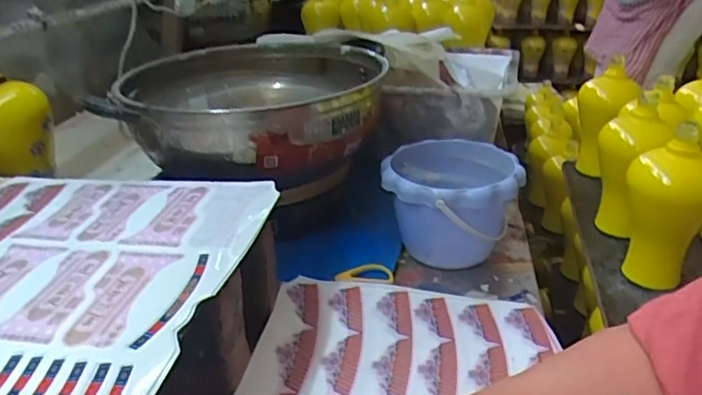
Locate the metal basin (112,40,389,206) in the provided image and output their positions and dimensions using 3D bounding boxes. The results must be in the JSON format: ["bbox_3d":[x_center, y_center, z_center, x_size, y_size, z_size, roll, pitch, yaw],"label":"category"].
[{"bbox_3d":[-0.122,-0.117,0.768,0.324,0.124,0.374,-2,26,-6],"label":"metal basin"}]

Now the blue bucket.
[{"bbox_3d":[0.118,0.011,0.688,0.156,0.114,0.159,-3,27,0],"label":"blue bucket"}]

